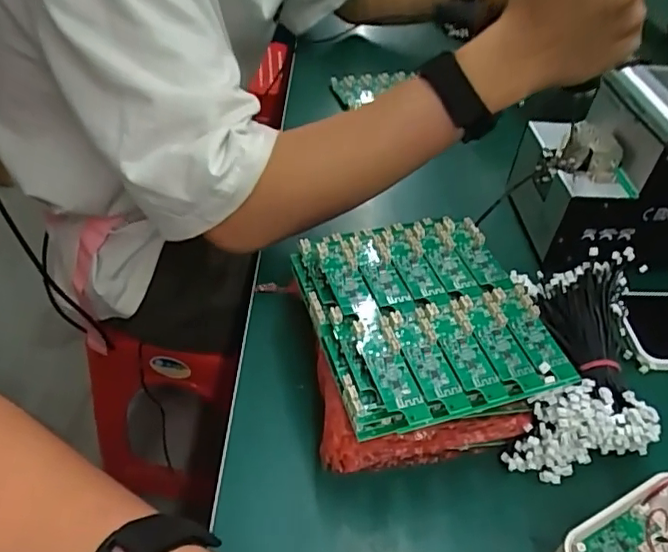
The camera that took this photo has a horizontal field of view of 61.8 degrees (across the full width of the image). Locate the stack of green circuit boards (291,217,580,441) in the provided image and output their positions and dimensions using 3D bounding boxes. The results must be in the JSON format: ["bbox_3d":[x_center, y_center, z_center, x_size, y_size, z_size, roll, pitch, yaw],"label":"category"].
[{"bbox_3d":[0.058,0.023,0.360,0.131,0.028,0.147,-10,46,-15],"label":"stack of green circuit boards"}]

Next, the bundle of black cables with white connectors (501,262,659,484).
[{"bbox_3d":[0.172,0.058,0.390,0.090,0.067,0.158,11,45,6],"label":"bundle of black cables with white connectors"}]

